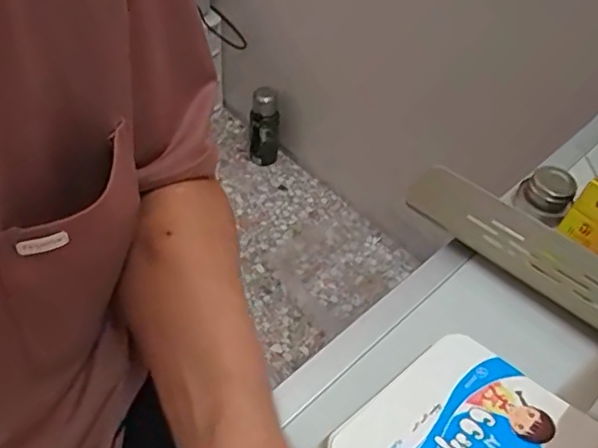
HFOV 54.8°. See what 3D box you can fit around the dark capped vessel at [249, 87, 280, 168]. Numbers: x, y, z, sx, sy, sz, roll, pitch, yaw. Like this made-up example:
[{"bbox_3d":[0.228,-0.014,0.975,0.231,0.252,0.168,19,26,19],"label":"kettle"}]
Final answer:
[{"bbox_3d":[-0.085,-0.251,1.454,0.070,0.233,0.064,5,47,-1],"label":"dark capped vessel"}]

